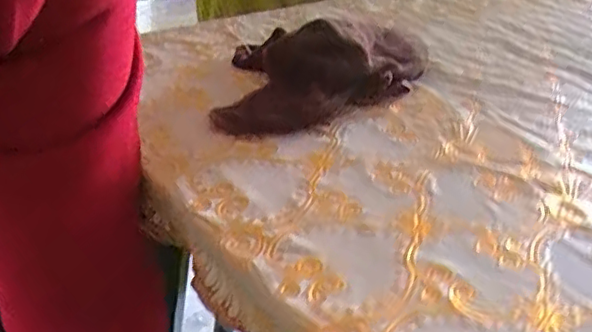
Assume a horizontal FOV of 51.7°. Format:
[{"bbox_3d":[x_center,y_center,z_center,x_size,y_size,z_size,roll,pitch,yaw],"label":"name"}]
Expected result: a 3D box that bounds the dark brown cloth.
[{"bbox_3d":[0.025,-0.067,0.410,0.147,0.043,0.134,4,33,-2],"label":"dark brown cloth"}]

